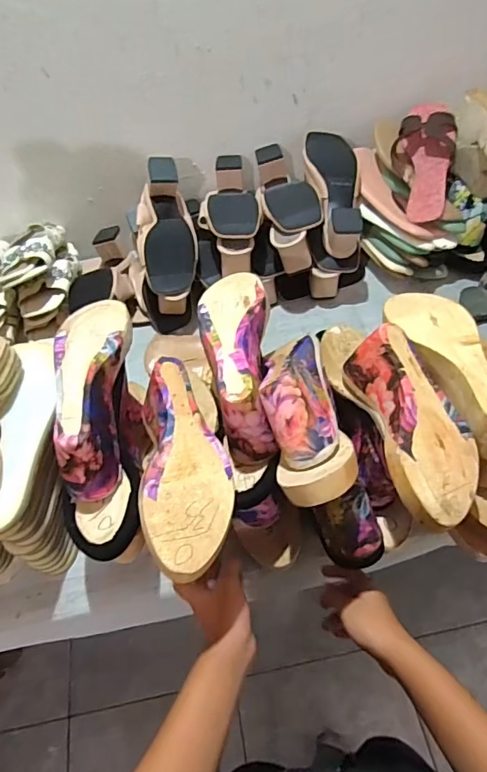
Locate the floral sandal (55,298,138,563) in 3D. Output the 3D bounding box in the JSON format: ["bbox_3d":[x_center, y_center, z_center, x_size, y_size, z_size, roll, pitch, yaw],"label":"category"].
[{"bbox_3d":[-0.162,0.031,0.508,0.083,0.087,0.288,-7,76,1],"label":"floral sandal"}]

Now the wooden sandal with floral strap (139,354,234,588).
[{"bbox_3d":[-0.056,0.073,0.463,0.079,0.058,0.215,-12,51,-3],"label":"wooden sandal with floral strap"}]

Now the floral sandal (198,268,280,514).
[{"bbox_3d":[-0.002,-0.011,0.543,0.077,0.110,0.271,-7,53,1],"label":"floral sandal"}]

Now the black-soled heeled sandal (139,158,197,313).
[{"bbox_3d":[-0.127,-0.248,0.801,0.095,0.077,0.256,-8,75,0],"label":"black-soled heeled sandal"}]

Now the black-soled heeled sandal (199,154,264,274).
[{"bbox_3d":[-0.025,-0.301,0.839,0.101,0.077,0.247,-14,53,-5],"label":"black-soled heeled sandal"}]

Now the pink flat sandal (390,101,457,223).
[{"bbox_3d":[0.307,-0.382,0.819,0.103,0.048,0.240,2,77,7],"label":"pink flat sandal"}]

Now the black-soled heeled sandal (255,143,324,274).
[{"bbox_3d":[0.075,-0.311,0.828,0.089,0.077,0.249,-8,53,0],"label":"black-soled heeled sandal"}]

